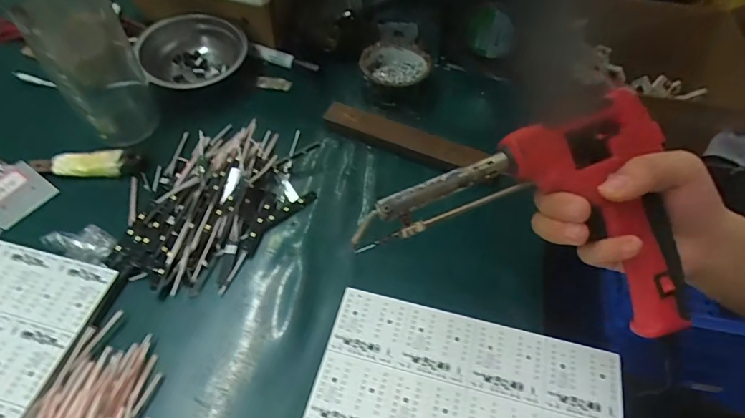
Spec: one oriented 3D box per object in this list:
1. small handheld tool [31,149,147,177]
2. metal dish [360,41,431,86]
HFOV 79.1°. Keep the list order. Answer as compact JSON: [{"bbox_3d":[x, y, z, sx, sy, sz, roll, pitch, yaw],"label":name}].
[{"bbox_3d":[-0.294,-0.046,0.465,0.111,0.014,0.028,-2,54,-2],"label":"small handheld tool"},{"bbox_3d":[0.026,-0.166,0.530,0.077,0.029,0.075,0,54,0],"label":"metal dish"}]

